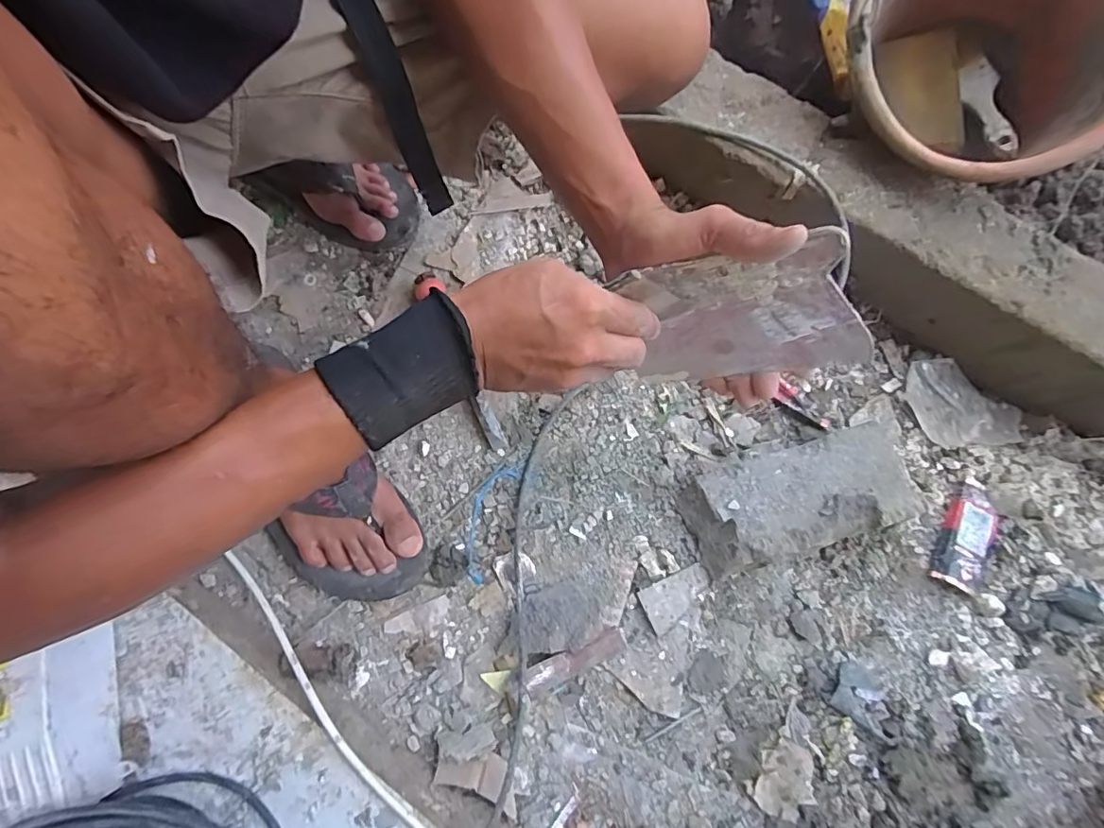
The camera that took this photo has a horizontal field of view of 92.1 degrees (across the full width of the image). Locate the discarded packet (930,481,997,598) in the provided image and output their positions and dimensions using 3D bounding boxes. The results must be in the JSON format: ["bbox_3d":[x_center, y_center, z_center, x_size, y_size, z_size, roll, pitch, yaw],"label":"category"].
[{"bbox_3d":[0.417,0.121,0.538,0.045,0.020,0.109,26,76,7],"label":"discarded packet"}]

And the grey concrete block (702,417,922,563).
[{"bbox_3d":[0.255,0.078,0.535,0.202,0.049,0.104,-14,75,-5],"label":"grey concrete block"}]

